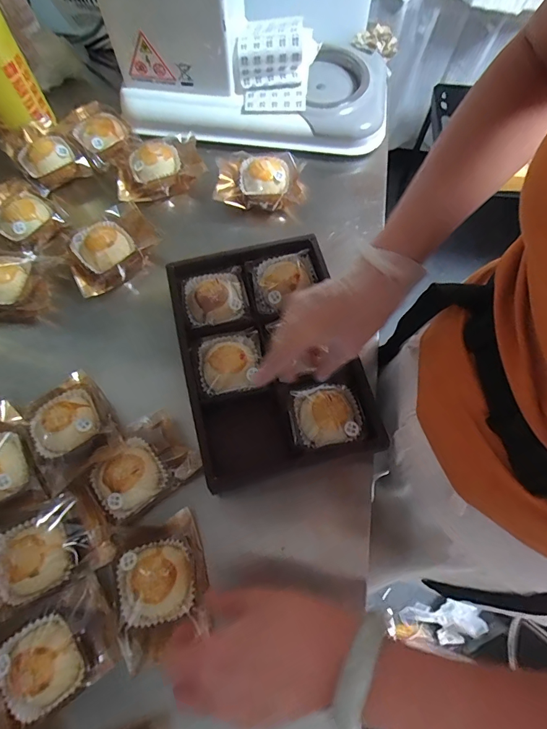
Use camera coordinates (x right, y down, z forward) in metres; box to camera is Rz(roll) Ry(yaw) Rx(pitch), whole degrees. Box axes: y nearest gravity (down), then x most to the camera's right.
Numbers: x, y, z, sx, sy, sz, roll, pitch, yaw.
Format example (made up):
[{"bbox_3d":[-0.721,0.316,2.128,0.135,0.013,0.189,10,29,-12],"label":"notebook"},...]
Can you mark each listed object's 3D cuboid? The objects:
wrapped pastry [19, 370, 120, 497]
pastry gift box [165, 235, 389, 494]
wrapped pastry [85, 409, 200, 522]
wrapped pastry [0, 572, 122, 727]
[{"bbox_3d":[-0.210,0.060,0.410,0.082,0.029,0.110,-38,73,-15],"label":"wrapped pastry"},{"bbox_3d":[-0.004,-0.011,0.441,0.182,0.044,0.254,-13,67,-8],"label":"pastry gift box"},{"bbox_3d":[-0.132,0.098,0.397,0.097,0.028,0.077,-39,73,-15],"label":"wrapped pastry"},{"bbox_3d":[-0.186,0.246,0.343,0.101,0.027,0.074,-32,72,-13],"label":"wrapped pastry"}]

